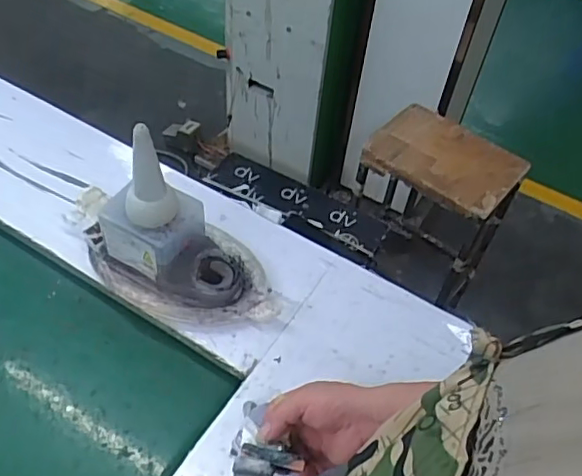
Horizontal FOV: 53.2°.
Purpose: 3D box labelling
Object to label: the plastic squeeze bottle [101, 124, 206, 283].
[{"bbox_3d":[-0.190,-0.045,0.789,0.117,0.240,0.096,24,51,15],"label":"plastic squeeze bottle"}]

